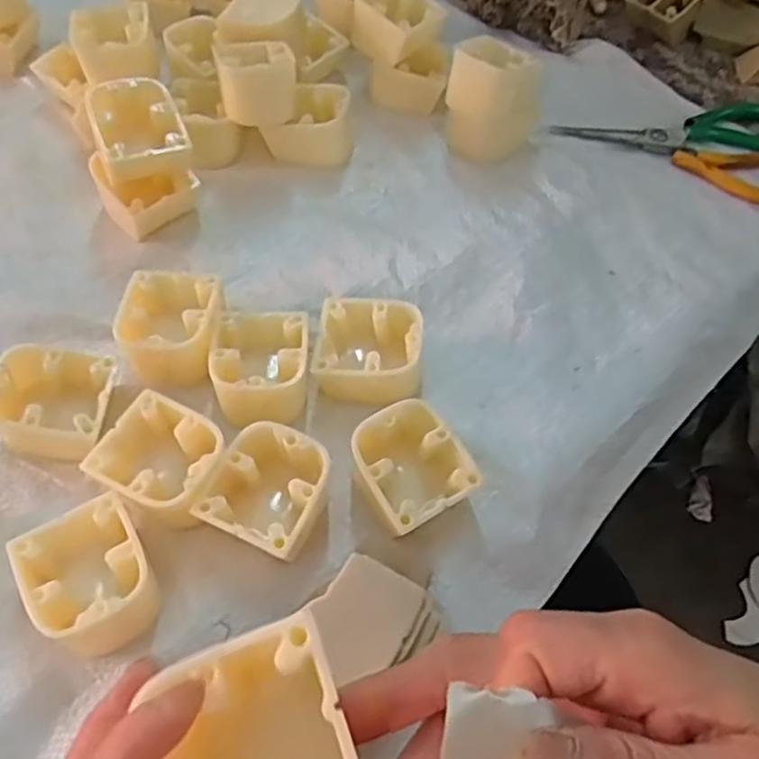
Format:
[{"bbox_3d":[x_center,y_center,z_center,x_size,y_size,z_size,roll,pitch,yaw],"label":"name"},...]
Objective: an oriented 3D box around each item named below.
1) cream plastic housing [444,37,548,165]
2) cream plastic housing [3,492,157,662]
[{"bbox_3d":[0.078,-0.193,0.477,0.065,0.065,0.050,-35,66,-23],"label":"cream plastic housing"},{"bbox_3d":[-0.127,0.087,0.309,0.049,0.027,0.063,-28,65,-20],"label":"cream plastic housing"}]

